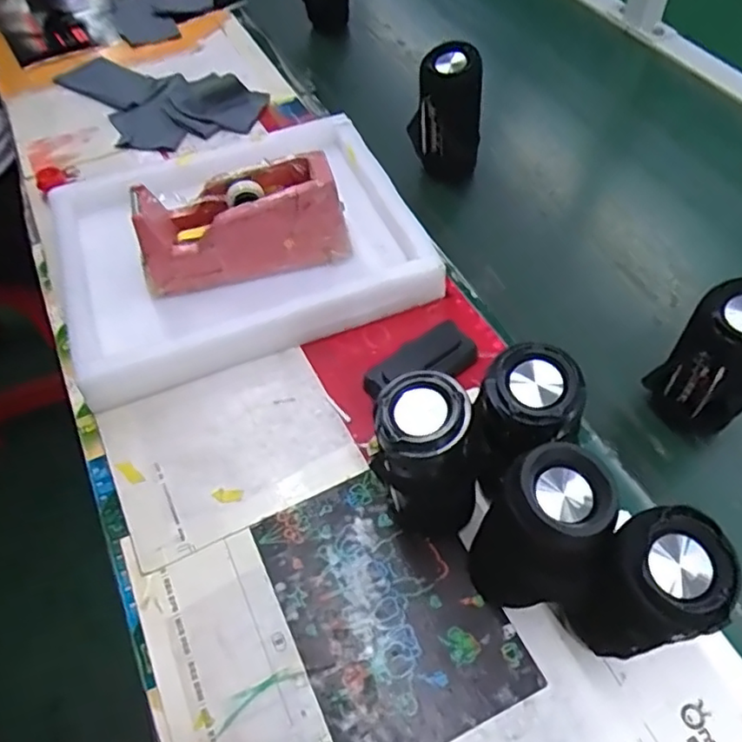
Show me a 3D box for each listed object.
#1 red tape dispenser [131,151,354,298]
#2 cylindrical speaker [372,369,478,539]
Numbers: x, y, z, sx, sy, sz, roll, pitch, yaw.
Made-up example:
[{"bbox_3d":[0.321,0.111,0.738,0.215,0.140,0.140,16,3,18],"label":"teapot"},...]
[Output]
[{"bbox_3d":[-0.124,-0.137,0.619,0.195,0.104,0.068,-12,54,-8],"label":"red tape dispenser"},{"bbox_3d":[0.037,0.069,0.440,0.056,0.157,0.058,-1,53,1],"label":"cylindrical speaker"}]

